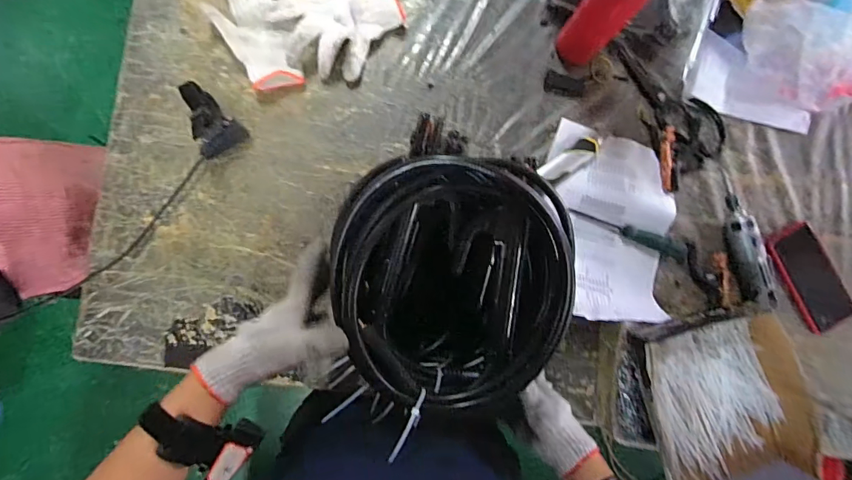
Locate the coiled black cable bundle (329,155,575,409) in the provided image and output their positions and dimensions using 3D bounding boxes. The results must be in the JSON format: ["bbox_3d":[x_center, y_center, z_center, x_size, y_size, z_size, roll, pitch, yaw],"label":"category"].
[{"bbox_3d":[0.022,0.046,0.410,0.206,0.072,0.227,1,89,-4],"label":"coiled black cable bundle"}]

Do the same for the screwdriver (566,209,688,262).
[{"bbox_3d":[0.315,-0.016,0.684,0.195,0.028,0.029,23,88,-3],"label":"screwdriver"}]

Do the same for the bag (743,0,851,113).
[{"bbox_3d":[0.562,-0.280,0.603,0.176,0.122,0.191,-27,91,-4],"label":"bag"}]

